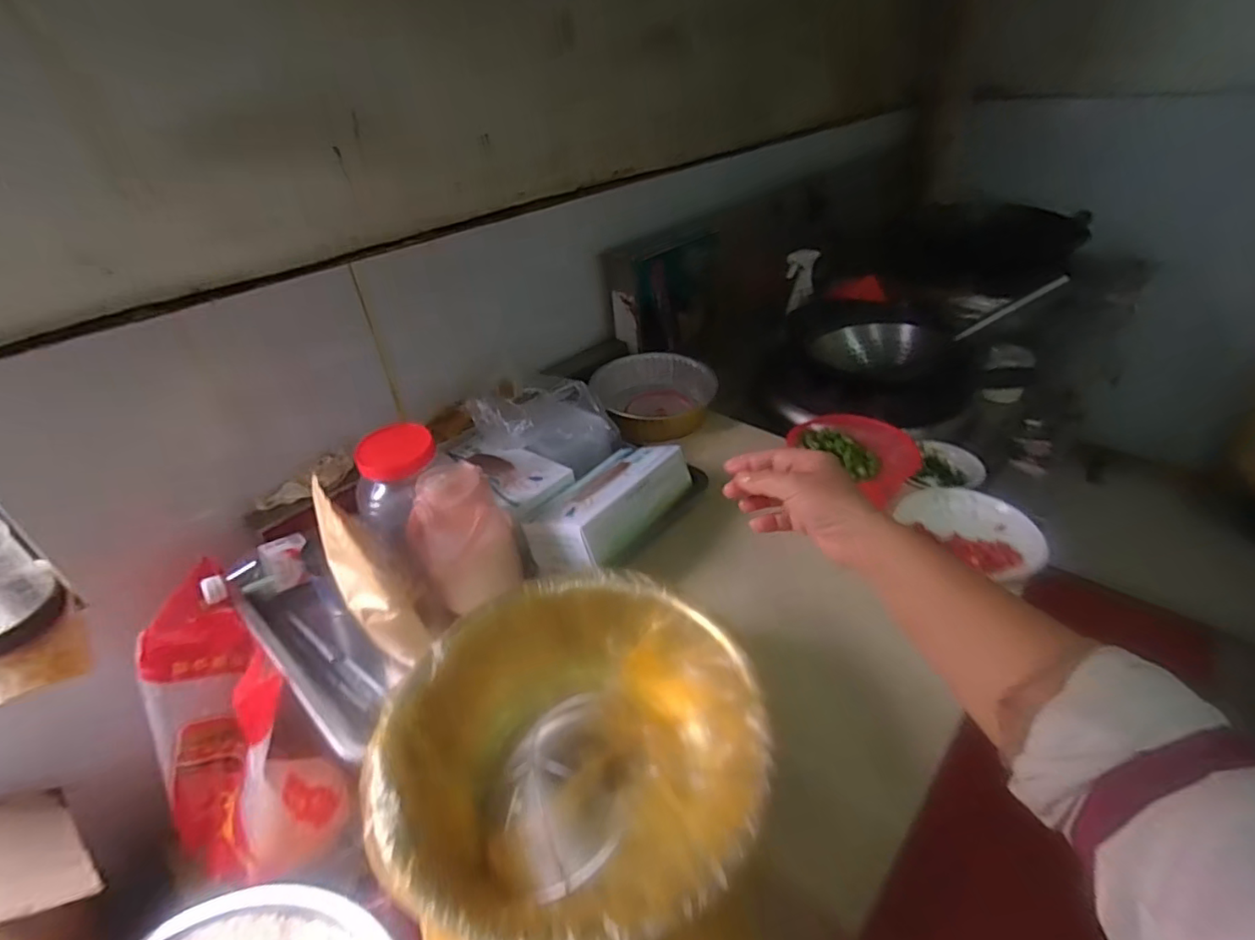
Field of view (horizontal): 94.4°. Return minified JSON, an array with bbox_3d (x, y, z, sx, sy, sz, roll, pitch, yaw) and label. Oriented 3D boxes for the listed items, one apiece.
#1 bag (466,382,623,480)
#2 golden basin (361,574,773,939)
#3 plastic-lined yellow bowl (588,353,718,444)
[{"bbox_3d":[-0.117,-0.066,0.889,0.172,0.104,0.168,15,40,25],"label":"bag"},{"bbox_3d":[-0.041,0.264,0.536,0.321,0.130,0.321,-3,36,2],"label":"golden basin"},{"bbox_3d":[0.059,-0.144,1.090,0.231,0.079,0.230,-12,36,-10],"label":"plastic-lined yellow bowl"}]

